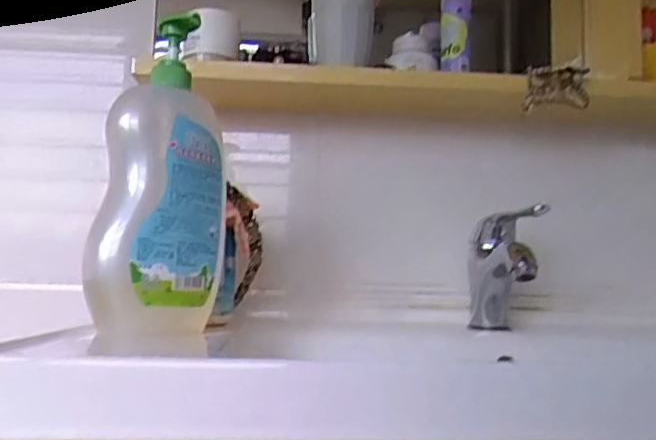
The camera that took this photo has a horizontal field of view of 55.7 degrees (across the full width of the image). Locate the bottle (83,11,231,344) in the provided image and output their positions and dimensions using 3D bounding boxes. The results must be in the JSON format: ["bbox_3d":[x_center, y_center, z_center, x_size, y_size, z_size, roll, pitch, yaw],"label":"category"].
[{"bbox_3d":[-0.140,-0.039,0.529,0.072,0.268,0.091,-1,-7,19],"label":"bottle"}]

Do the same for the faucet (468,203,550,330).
[{"bbox_3d":[0.189,0.057,0.666,0.045,0.125,0.146,2,-7,-1],"label":"faucet"}]

